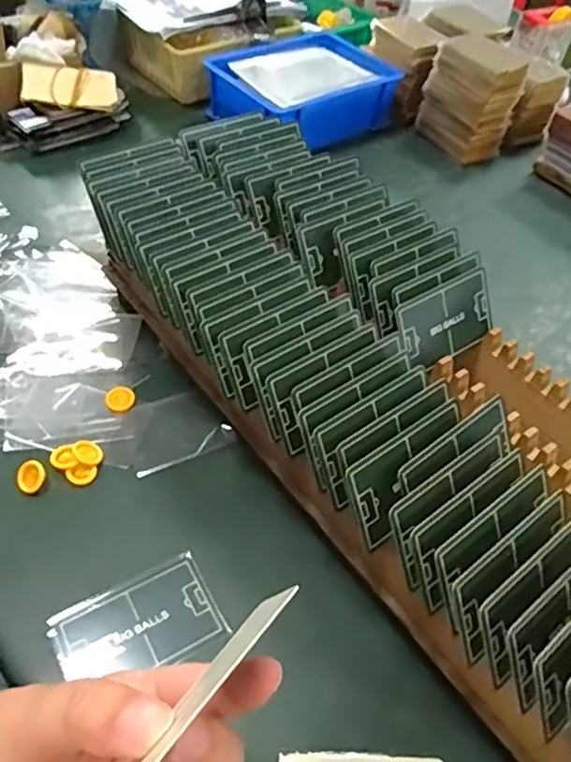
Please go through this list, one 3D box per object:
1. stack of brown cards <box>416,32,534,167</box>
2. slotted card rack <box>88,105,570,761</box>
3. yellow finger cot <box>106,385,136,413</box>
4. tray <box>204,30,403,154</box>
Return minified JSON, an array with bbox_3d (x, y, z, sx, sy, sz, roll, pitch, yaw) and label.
[{"bbox_3d":[0.214,-0.328,0.704,0.061,0.114,0.093,-26,57,-25],"label":"stack of brown cards"},{"bbox_3d":[0.090,0.029,0.390,0.192,0.107,0.603,-28,58,-26],"label":"slotted card rack"},{"bbox_3d":[-0.122,0.013,0.450,0.020,0.004,0.021,3,50,-4],"label":"yellow finger cot"},{"bbox_3d":[0.025,-0.347,0.726,0.197,0.055,0.151,-31,60,-28],"label":"tray"}]

